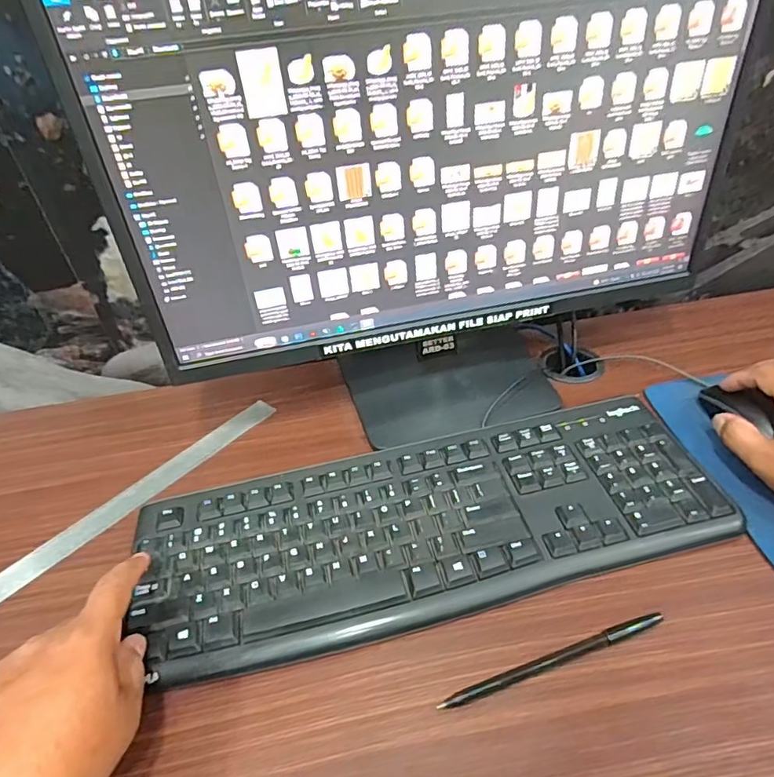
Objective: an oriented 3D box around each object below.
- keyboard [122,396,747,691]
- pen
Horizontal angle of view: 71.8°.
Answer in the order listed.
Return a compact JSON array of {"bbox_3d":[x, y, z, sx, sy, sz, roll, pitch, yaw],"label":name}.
[{"bbox_3d":[0.034,0.099,0.407,0.419,0.018,0.147,-12,39,-7],"label":"keyboard"},{"bbox_3d":[0.103,0.166,0.328,0.148,0.007,0.009,-15,39,-11],"label":"pen"}]

